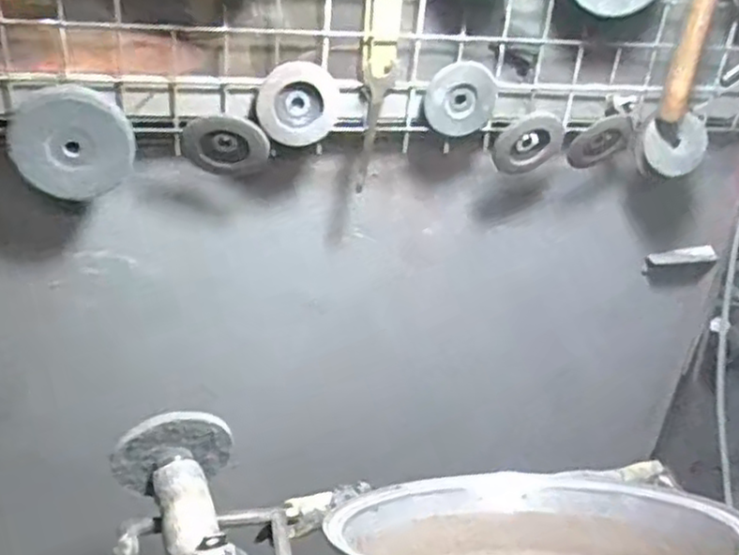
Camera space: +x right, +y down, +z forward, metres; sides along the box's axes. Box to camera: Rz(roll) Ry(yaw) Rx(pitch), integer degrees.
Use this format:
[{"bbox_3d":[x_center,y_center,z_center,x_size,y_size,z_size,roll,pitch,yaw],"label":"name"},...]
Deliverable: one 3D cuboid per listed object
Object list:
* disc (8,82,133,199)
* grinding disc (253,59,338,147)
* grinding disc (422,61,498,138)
[{"bbox_3d":[-0.315,-0.143,0.773,0.119,0.110,0.033,-2,31,-16],"label":"disc"},{"bbox_3d":[-0.082,-0.199,0.833,0.092,0.089,0.011,-2,30,-14],"label":"grinding disc"},{"bbox_3d":[0.111,-0.215,0.879,0.089,0.086,0.011,0,30,-11],"label":"grinding disc"}]

